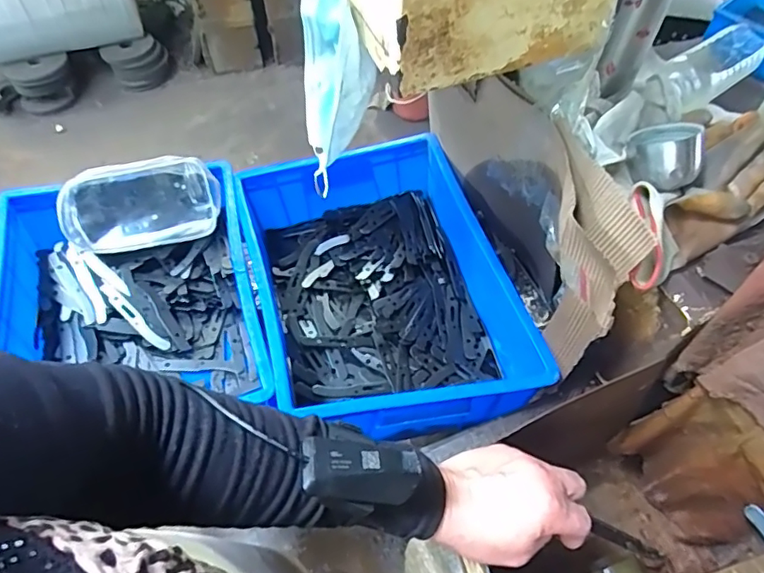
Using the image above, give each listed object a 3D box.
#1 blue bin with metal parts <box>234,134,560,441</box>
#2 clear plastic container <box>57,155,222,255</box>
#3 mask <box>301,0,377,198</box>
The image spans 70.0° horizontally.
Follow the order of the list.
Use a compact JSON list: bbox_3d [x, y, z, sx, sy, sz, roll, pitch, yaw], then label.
[{"bbox_3d":[-0.014,-0.016,0.730,0.291,0.125,0.382,-12,57,-9],"label":"blue bin with metal parts"},{"bbox_3d":[-0.332,-0.112,0.760,0.200,0.117,0.060,-18,16,-16],"label":"clear plastic container"},{"bbox_3d":[-0.044,-0.190,0.528,0.064,0.169,0.087,-8,56,-6],"label":"mask"}]

